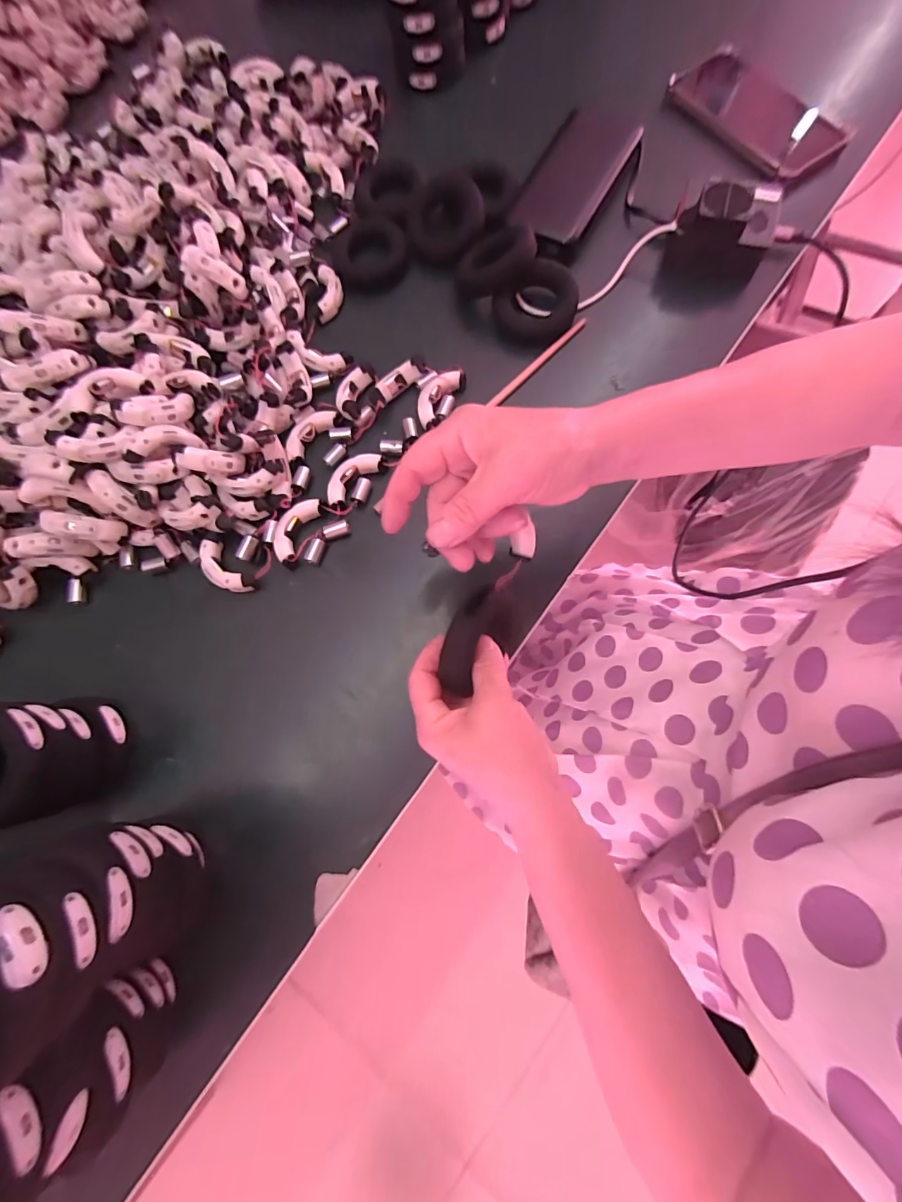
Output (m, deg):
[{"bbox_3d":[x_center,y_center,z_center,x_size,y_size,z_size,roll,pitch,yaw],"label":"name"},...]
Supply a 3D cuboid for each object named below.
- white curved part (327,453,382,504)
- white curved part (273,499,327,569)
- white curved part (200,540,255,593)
[{"bbox_3d":[-0.081,-0.101,0.372,0.022,0.016,0.053,40,82,13],"label":"white curved part"},{"bbox_3d":[-0.124,-0.056,0.365,0.028,0.018,0.057,24,79,10],"label":"white curved part"},{"bbox_3d":[-0.180,-0.024,0.362,0.023,0.017,0.055,-37,76,-5],"label":"white curved part"}]

